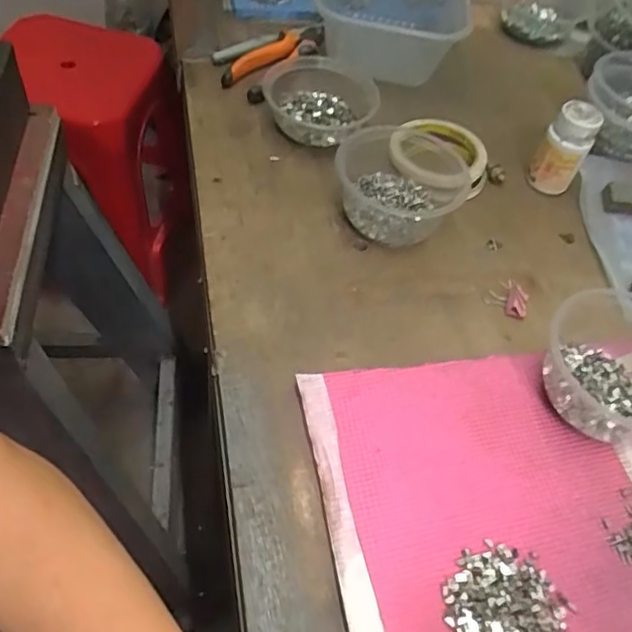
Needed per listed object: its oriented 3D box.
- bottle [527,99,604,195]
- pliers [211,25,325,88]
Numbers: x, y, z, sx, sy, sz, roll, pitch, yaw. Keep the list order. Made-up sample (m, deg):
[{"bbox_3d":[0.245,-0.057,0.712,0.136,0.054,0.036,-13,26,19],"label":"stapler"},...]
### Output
[{"bbox_3d":[0.242,-0.162,0.612,0.045,0.087,0.037,28,54,13],"label":"bottle"},{"bbox_3d":[-0.048,-0.301,0.700,0.144,0.016,0.051,-20,59,-23],"label":"pliers"}]

